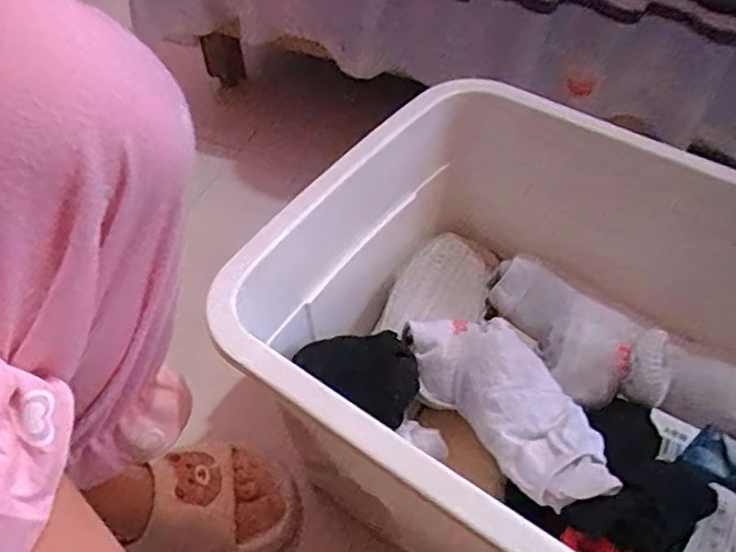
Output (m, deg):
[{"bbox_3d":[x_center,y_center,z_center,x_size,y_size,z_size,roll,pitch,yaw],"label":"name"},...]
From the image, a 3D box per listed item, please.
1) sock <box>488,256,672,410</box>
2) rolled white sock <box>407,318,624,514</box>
[{"bbox_3d":[0.170,0.042,0.544,0.088,0.052,0.179,-17,32,-11],"label":"sock"},{"bbox_3d":[0.104,0.097,0.487,0.079,0.059,0.190,-29,55,-20],"label":"rolled white sock"}]

